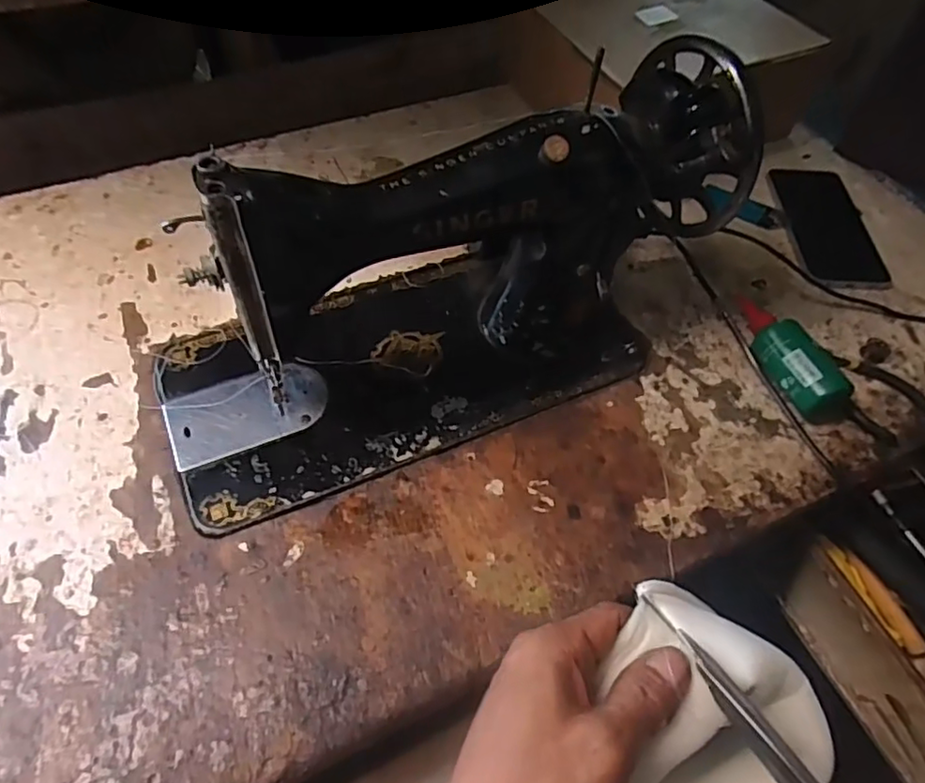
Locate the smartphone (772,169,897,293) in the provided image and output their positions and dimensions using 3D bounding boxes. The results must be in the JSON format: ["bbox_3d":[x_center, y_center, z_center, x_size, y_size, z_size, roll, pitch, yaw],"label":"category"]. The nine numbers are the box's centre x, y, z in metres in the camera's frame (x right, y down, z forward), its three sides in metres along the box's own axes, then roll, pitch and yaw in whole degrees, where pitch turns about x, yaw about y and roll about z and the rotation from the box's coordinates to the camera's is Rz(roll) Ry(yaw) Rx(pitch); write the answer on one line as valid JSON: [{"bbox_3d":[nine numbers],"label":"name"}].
[{"bbox_3d":[0.367,-0.171,0.607,0.081,0.009,0.180,2,55,-1],"label":"smartphone"}]

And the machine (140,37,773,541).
[{"bbox_3d":[-0.024,-0.089,0.422,0.413,0.188,0.177,-21,58,-16],"label":"machine"}]

